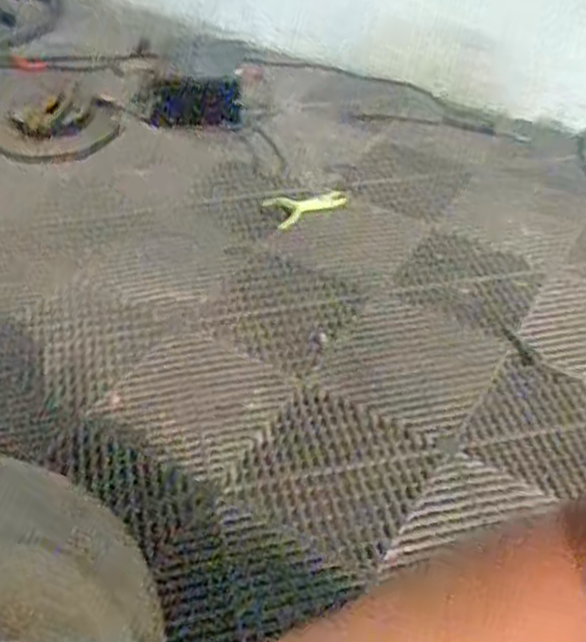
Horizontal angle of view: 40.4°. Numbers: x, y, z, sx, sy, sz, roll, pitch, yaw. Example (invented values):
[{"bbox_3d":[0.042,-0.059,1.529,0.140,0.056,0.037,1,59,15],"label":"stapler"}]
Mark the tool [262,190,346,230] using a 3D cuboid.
[{"bbox_3d":[0.019,-0.182,1.282,0.129,0.029,0.059,-8,45,9],"label":"tool"}]

